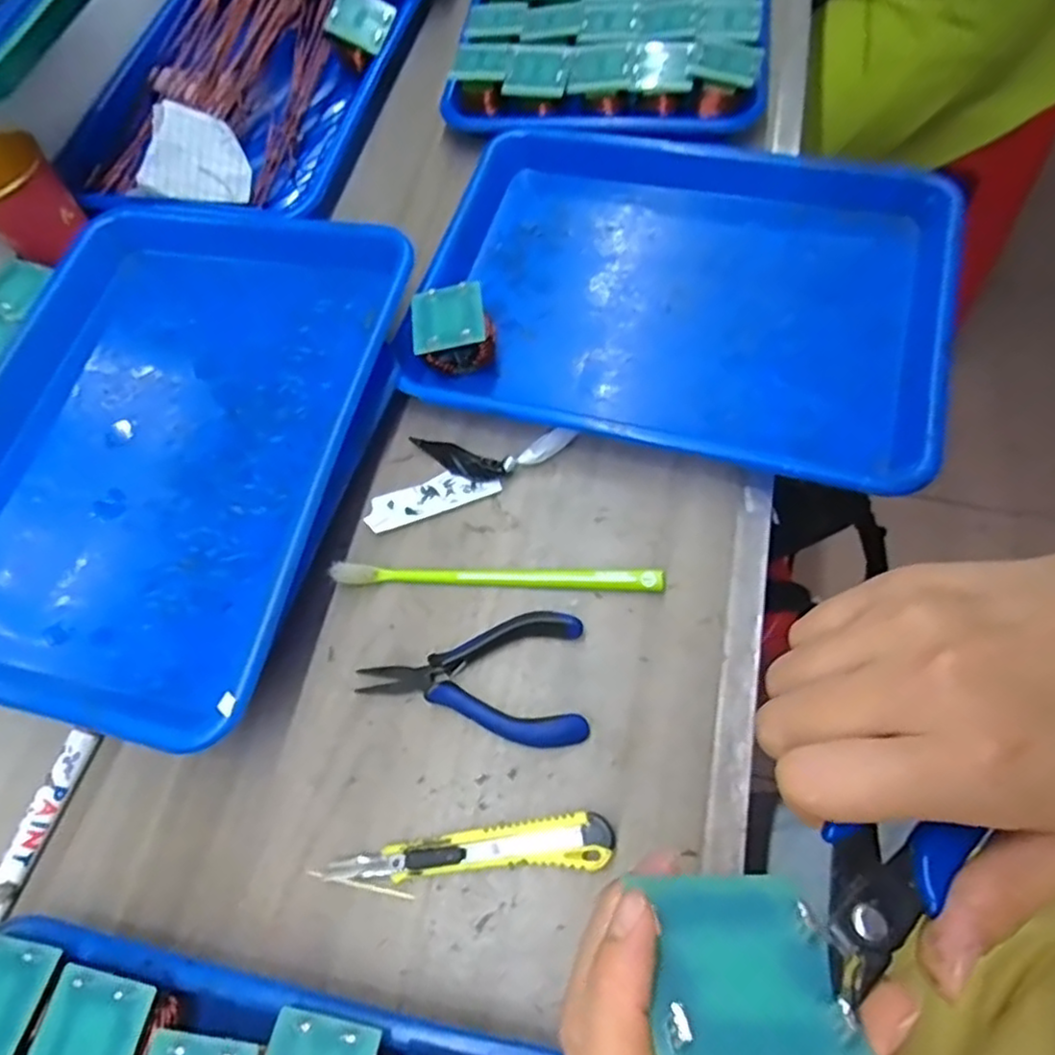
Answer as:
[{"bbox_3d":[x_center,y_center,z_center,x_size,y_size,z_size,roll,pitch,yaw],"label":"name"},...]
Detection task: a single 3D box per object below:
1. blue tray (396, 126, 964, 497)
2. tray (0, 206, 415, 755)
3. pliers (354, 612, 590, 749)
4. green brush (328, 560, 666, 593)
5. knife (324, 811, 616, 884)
[{"bbox_3d":[0.099,-0.162,0.442,0.318,0.041,0.259,15,68,12],"label":"blue tray"},{"bbox_3d":[-0.224,-0.056,0.415,0.255,0.047,0.339,11,68,11],"label":"tray"},{"bbox_3d":[-0.030,0.084,0.361,0.119,0.017,0.067,-5,65,4],"label":"pliers"},{"bbox_3d":[-0.019,0.029,0.385,0.188,0.018,0.012,2,66,7],"label":"green brush"},{"bbox_3d":[-0.028,0.161,0.329,0.138,0.016,0.024,-10,65,2],"label":"knife"}]

